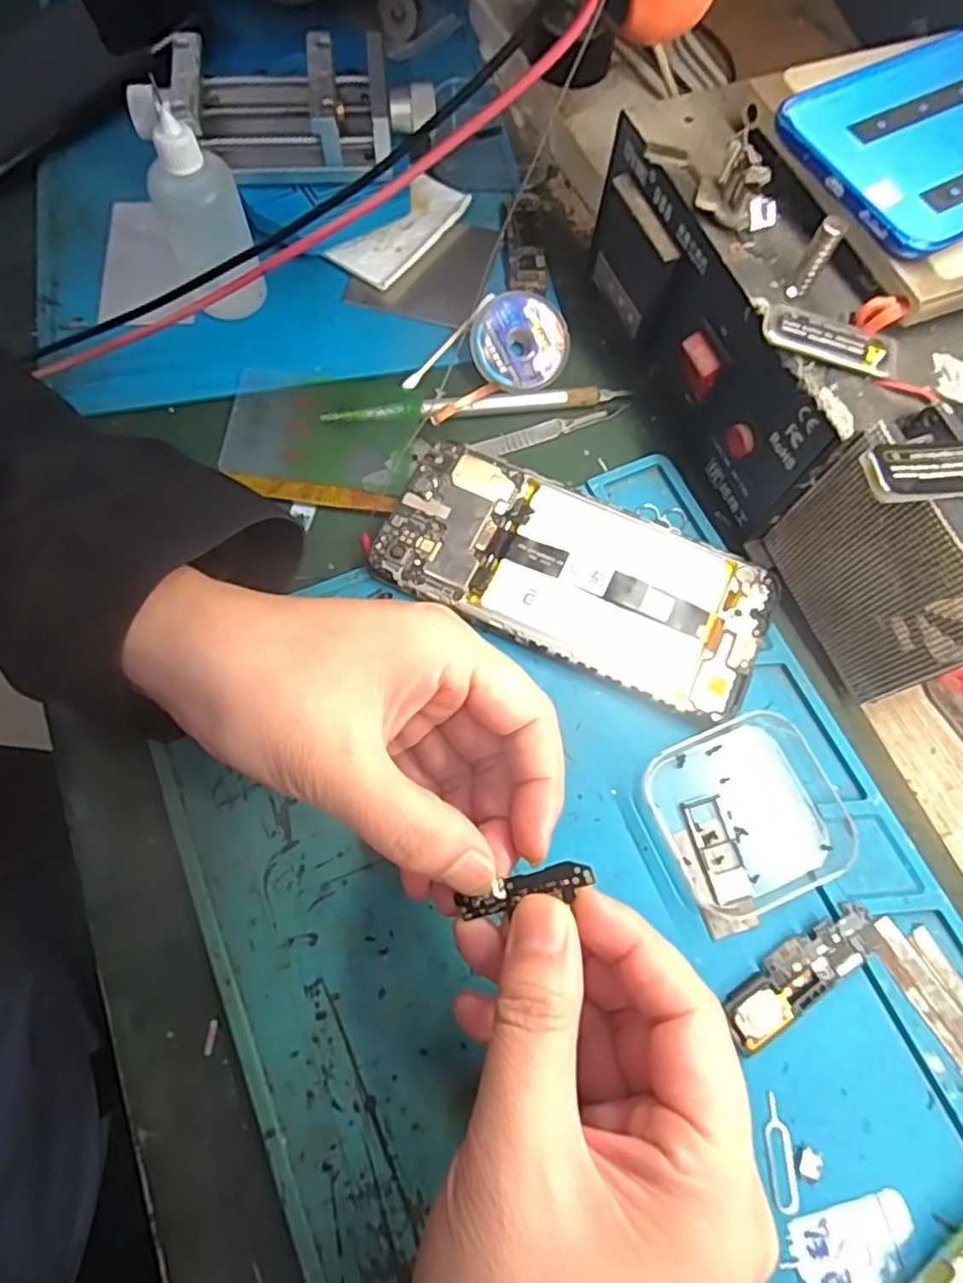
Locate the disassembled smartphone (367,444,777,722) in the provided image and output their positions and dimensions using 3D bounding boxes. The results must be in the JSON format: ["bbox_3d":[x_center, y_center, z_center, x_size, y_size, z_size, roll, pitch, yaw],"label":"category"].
[{"bbox_3d":[0.038,-0.028,0.283,0.161,0.013,0.072,23,71,6],"label":"disassembled smartphone"}]

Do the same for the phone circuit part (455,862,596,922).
[{"bbox_3d":[0.012,0.073,0.197,0.043,0.004,0.008,-25,70,19],"label":"phone circuit part"}]

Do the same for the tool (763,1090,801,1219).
[{"bbox_3d":[0.097,0.167,0.219,0.009,0.004,0.033,-2,70,-3],"label":"tool"}]

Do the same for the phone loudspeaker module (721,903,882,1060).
[{"bbox_3d":[0.112,0.117,0.237,0.064,0.005,0.020,-33,74,-13],"label":"phone loudspeaker module"}]

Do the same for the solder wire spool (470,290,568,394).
[{"bbox_3d":[0.017,-0.141,0.319,0.045,0.012,0.045,1,97,8],"label":"solder wire spool"}]

